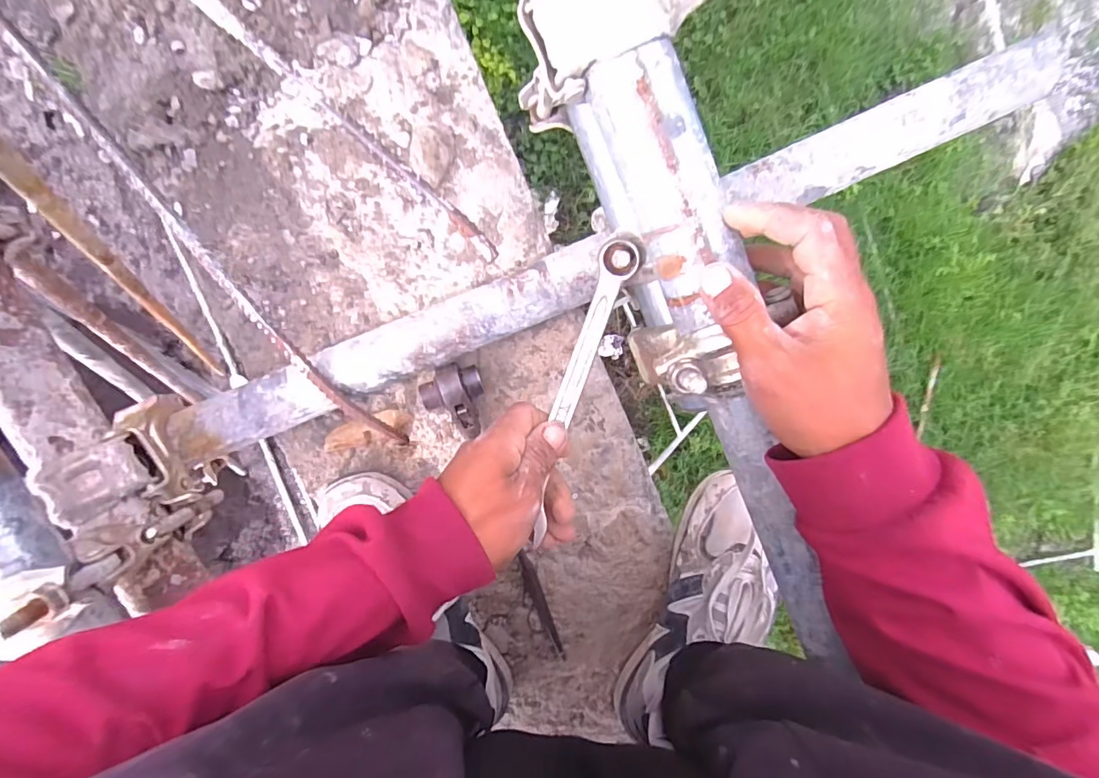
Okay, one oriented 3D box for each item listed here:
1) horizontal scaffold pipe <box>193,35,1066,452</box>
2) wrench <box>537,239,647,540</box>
[{"bbox_3d":[0.043,-0.101,0.395,0.717,0.054,0.050,-23,99,3],"label":"horizontal scaffold pipe"},{"bbox_3d":[0.018,0.001,0.309,0.025,0.008,0.199,18,92,-4],"label":"wrench"}]

